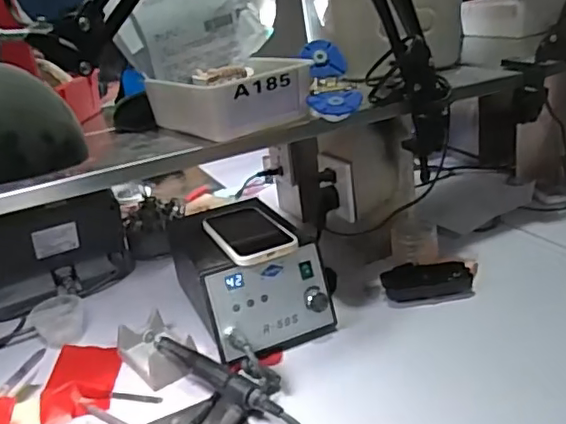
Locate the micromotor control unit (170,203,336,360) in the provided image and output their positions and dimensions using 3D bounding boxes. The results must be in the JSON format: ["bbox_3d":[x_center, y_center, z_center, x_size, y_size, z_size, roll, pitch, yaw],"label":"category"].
[{"bbox_3d":[-0.051,0.074,0.723,0.142,0.116,0.221,-17,24,-22],"label":"micromotor control unit"}]

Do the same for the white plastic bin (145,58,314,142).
[{"bbox_3d":[-0.063,-0.139,0.694,0.154,0.061,0.142,-21,25,-29],"label":"white plastic bin"}]

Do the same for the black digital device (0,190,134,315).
[{"bbox_3d":[-0.328,0.056,0.819,0.218,0.134,0.058,-21,26,-30],"label":"black digital device"}]

